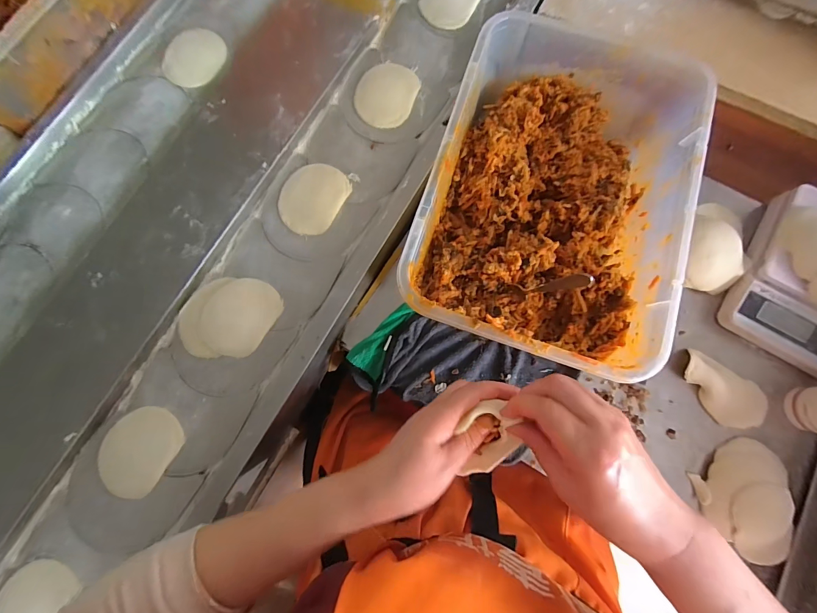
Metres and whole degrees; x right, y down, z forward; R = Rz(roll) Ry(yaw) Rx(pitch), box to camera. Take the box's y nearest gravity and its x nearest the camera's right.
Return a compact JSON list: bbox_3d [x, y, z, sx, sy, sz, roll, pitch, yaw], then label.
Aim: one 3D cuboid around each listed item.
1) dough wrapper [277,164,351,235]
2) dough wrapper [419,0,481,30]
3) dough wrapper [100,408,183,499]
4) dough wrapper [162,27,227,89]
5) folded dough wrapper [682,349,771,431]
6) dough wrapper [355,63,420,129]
[{"bbox_3d":[-0.131,-0.147,0.468,0.083,0.004,0.099,29,81,5],"label":"dough wrapper"},{"bbox_3d":[0.062,-0.462,0.522,0.081,0.007,0.095,29,81,5],"label":"dough wrapper"},{"bbox_3d":[-0.318,0.167,0.409,0.080,0.010,0.101,29,81,5],"label":"dough wrapper"},{"bbox_3d":[-0.317,-0.371,0.513,0.090,0.011,0.103,5,78,2],"label":"dough wrapper"},{"bbox_3d":[0.396,0.110,0.434,0.110,0.015,0.064,31,81,6],"label":"folded dough wrapper"},{"bbox_3d":[-0.033,-0.302,0.493,0.082,0.006,0.100,19,82,1],"label":"dough wrapper"}]

